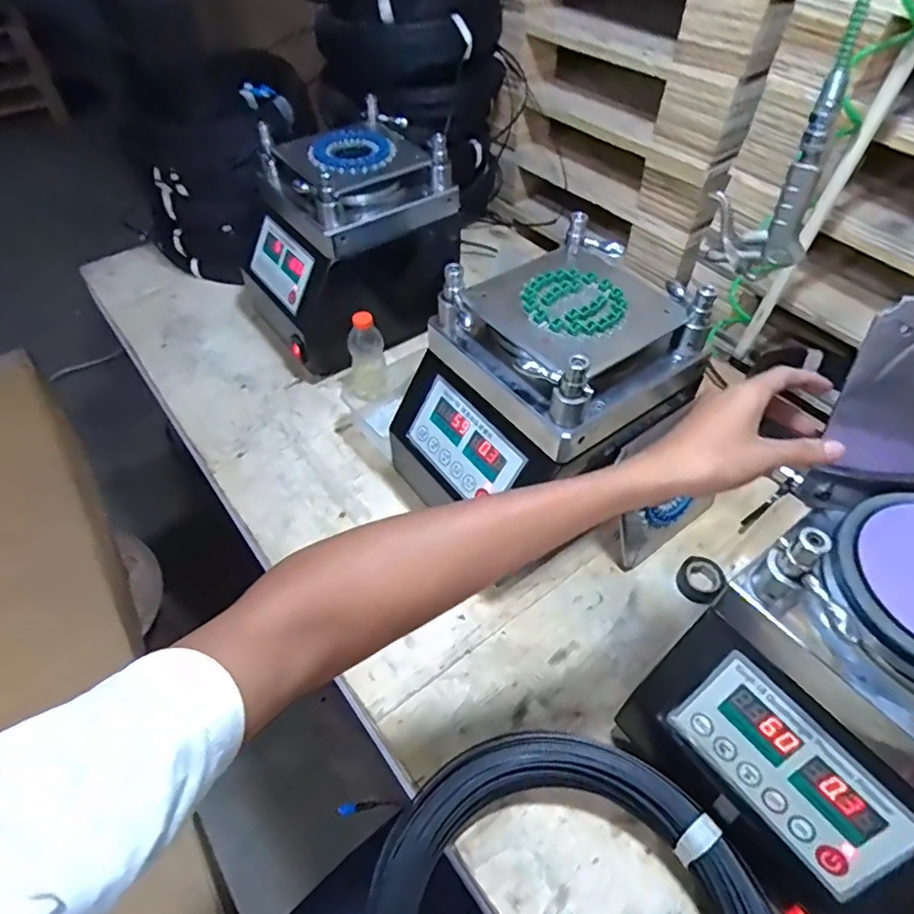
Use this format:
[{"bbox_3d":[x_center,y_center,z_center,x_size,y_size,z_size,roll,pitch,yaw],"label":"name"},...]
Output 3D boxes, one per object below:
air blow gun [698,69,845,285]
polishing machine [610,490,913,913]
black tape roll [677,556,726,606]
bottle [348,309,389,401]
[{"bbox_3d":[0.290,-0.247,0.524,0.089,0.170,0.021,36,58,26],"label":"air blow gun"},{"bbox_3d":[0.300,0.181,0.441,0.218,0.253,0.210,-32,57,-24],"label":"polishing machine"},{"bbox_3d":[0.285,0.144,0.676,0.051,0.022,0.047,0,50,0],"label":"black tape roll"},{"bbox_3d":[-0.132,-0.139,0.839,0.062,0.146,0.054,-10,51,-8],"label":"bottle"}]

